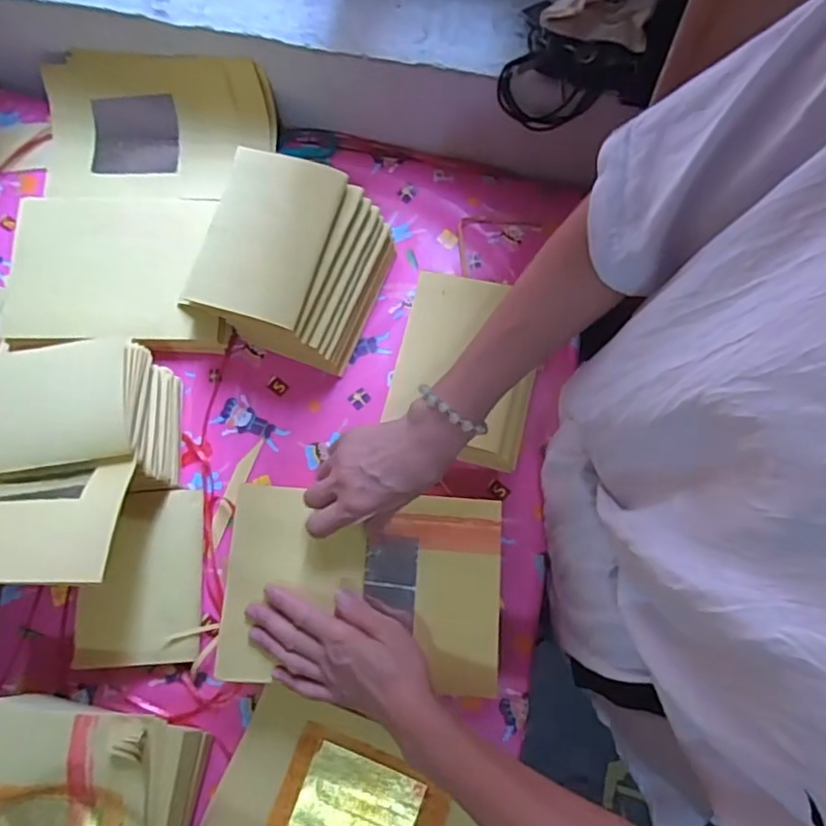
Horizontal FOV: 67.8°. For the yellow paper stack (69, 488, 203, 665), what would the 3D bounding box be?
[{"bbox_3d":[-0.263,0.157,0.595,0.111,0.019,0.160,-3,75,-1],"label":"yellow paper stack"}]

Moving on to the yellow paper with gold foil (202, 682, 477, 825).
[{"bbox_3d":[-0.060,0.363,0.545,0.231,0.011,0.151,20,73,7],"label":"yellow paper with gold foil"}]

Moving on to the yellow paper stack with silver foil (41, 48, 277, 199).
[{"bbox_3d":[-0.293,-0.318,0.687,0.270,0.034,0.150,4,99,11],"label":"yellow paper stack with silver foil"}]

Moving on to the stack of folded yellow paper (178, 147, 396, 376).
[{"bbox_3d":[-0.116,-0.143,0.612,0.153,0.124,0.160,18,76,5],"label":"stack of folded yellow paper"}]

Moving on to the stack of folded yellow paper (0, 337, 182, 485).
[{"bbox_3d":[-0.325,0.001,0.583,0.179,0.082,0.124,-2,75,0],"label":"stack of folded yellow paper"}]

